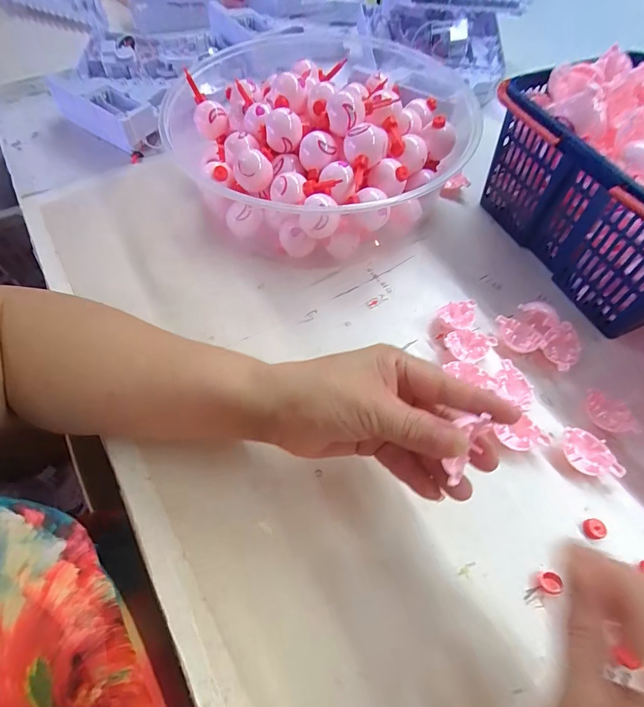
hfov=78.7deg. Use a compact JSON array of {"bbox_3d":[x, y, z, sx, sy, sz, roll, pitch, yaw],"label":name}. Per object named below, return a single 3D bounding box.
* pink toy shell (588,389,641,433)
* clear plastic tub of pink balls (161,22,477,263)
[{"bbox_3d":[0.211,0.046,0.290,0.039,0.017,0.028,38,67,21],"label":"pink toy shell"},{"bbox_3d":[0.013,-0.226,0.407,0.258,0.096,0.318,31,65,18],"label":"clear plastic tub of pink balls"}]

